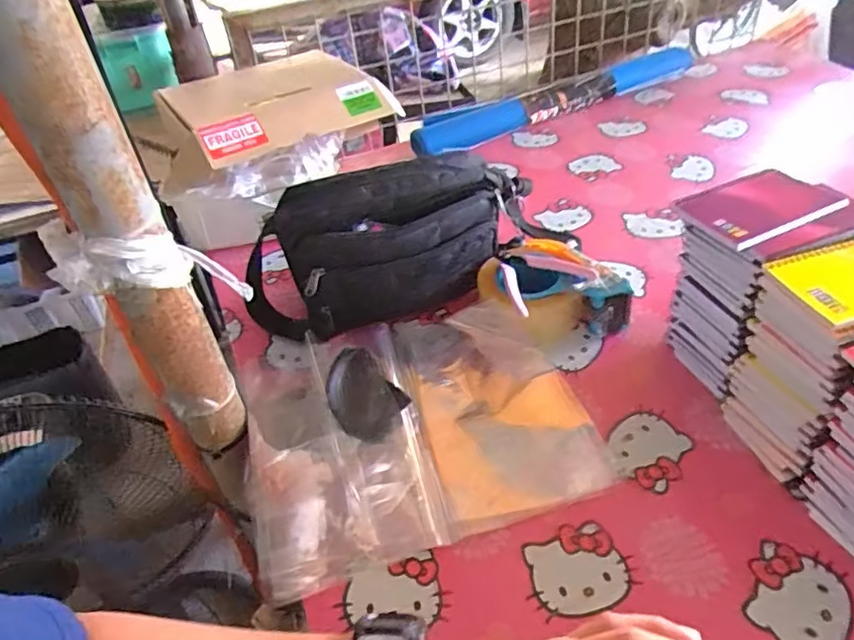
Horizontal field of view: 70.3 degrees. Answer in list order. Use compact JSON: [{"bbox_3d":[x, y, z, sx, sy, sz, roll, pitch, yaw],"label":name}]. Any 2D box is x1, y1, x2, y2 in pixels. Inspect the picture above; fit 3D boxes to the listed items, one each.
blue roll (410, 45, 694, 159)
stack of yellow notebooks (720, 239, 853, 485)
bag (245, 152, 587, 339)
[{"bbox_3d":[0.254,-0.410,1.118,0.615,0.046,0.058,-22,45,-15],"label":"blue roll"},{"bbox_3d":[0.356,0.032,0.530,0.136,0.172,0.105,-16,44,-10],"label":"stack of yellow notebooks"},{"bbox_3d":[-0.017,-0.090,0.713,0.389,0.169,0.093,-17,44,-11],"label":"bag"}]

